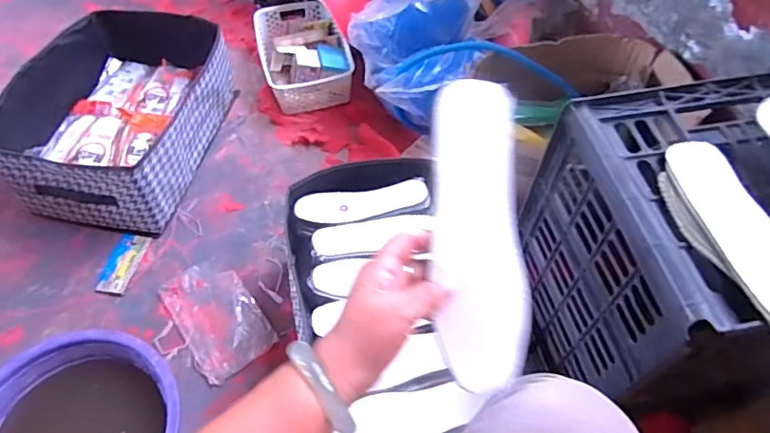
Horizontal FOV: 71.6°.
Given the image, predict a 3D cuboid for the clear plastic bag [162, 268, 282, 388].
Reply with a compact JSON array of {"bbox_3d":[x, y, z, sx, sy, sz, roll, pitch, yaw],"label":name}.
[{"bbox_3d":[-0.291,0.170,0.921,0.131,0.014,0.201,-32,62,-21],"label":"clear plastic bag"}]

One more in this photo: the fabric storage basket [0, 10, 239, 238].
[{"bbox_3d":[-0.516,-0.216,1.074,0.320,0.165,0.455,8,56,5],"label":"fabric storage basket"}]

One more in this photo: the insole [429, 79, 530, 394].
[{"bbox_3d":[0.071,0.015,0.402,0.068,0.013,0.226,-4,93,-1],"label":"insole"}]

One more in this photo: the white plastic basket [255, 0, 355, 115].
[{"bbox_3d":[-0.196,-0.388,1.266,0.196,0.091,0.299,-13,57,-10],"label":"white plastic basket"}]

